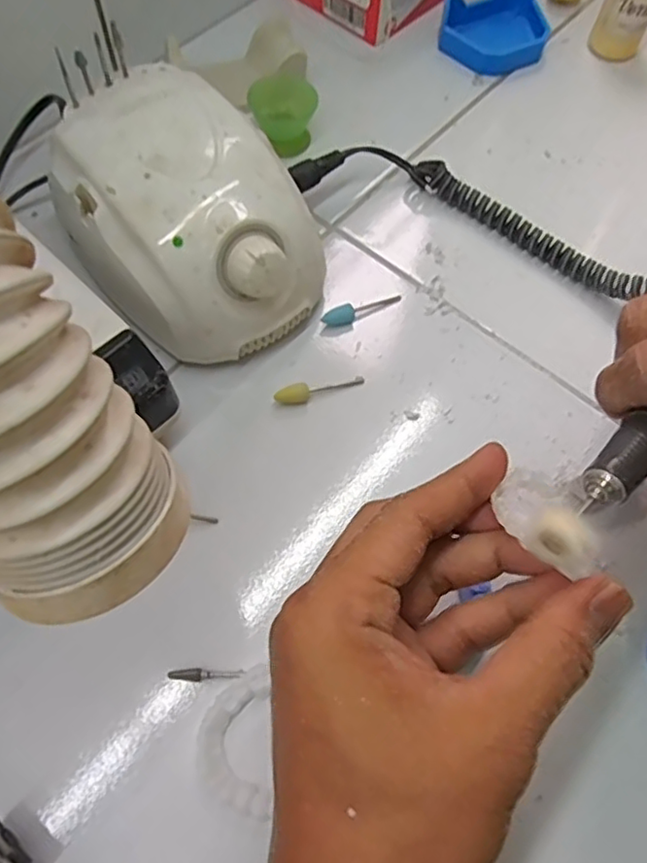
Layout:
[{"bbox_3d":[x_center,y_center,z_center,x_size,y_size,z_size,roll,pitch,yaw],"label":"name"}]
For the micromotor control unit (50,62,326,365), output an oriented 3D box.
[{"bbox_3d":[-0.068,-0.111,0.329,0.109,0.083,0.135,-30,70,-15],"label":"micromotor control unit"}]

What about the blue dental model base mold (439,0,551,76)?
[{"bbox_3d":[0.128,-0.291,0.453,0.076,0.025,0.064,-30,70,-15],"label":"blue dental model base mold"}]

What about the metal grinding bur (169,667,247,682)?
[{"bbox_3d":[-0.051,0.105,0.271,0.032,0.004,0.005,2,65,-2],"label":"metal grinding bur"}]

